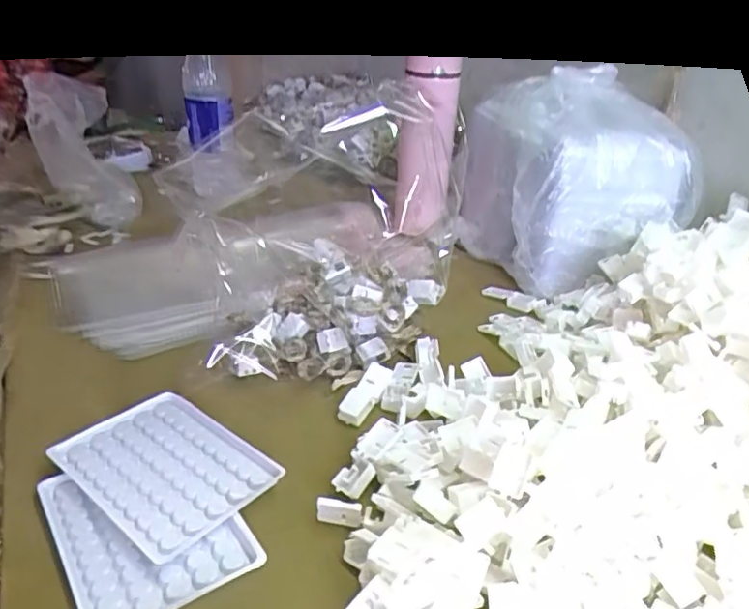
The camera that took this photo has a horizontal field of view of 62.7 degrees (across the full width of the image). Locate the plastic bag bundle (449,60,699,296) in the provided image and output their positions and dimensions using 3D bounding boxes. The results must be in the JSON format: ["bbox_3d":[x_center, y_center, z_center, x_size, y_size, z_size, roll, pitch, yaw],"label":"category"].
[{"bbox_3d":[0.200,-0.131,0.654,0.181,0.178,0.198,-1,31,-8],"label":"plastic bag bundle"}]

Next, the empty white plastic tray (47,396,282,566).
[{"bbox_3d":[-0.135,0.105,0.398,0.123,0.020,0.090,22,36,34],"label":"empty white plastic tray"}]

